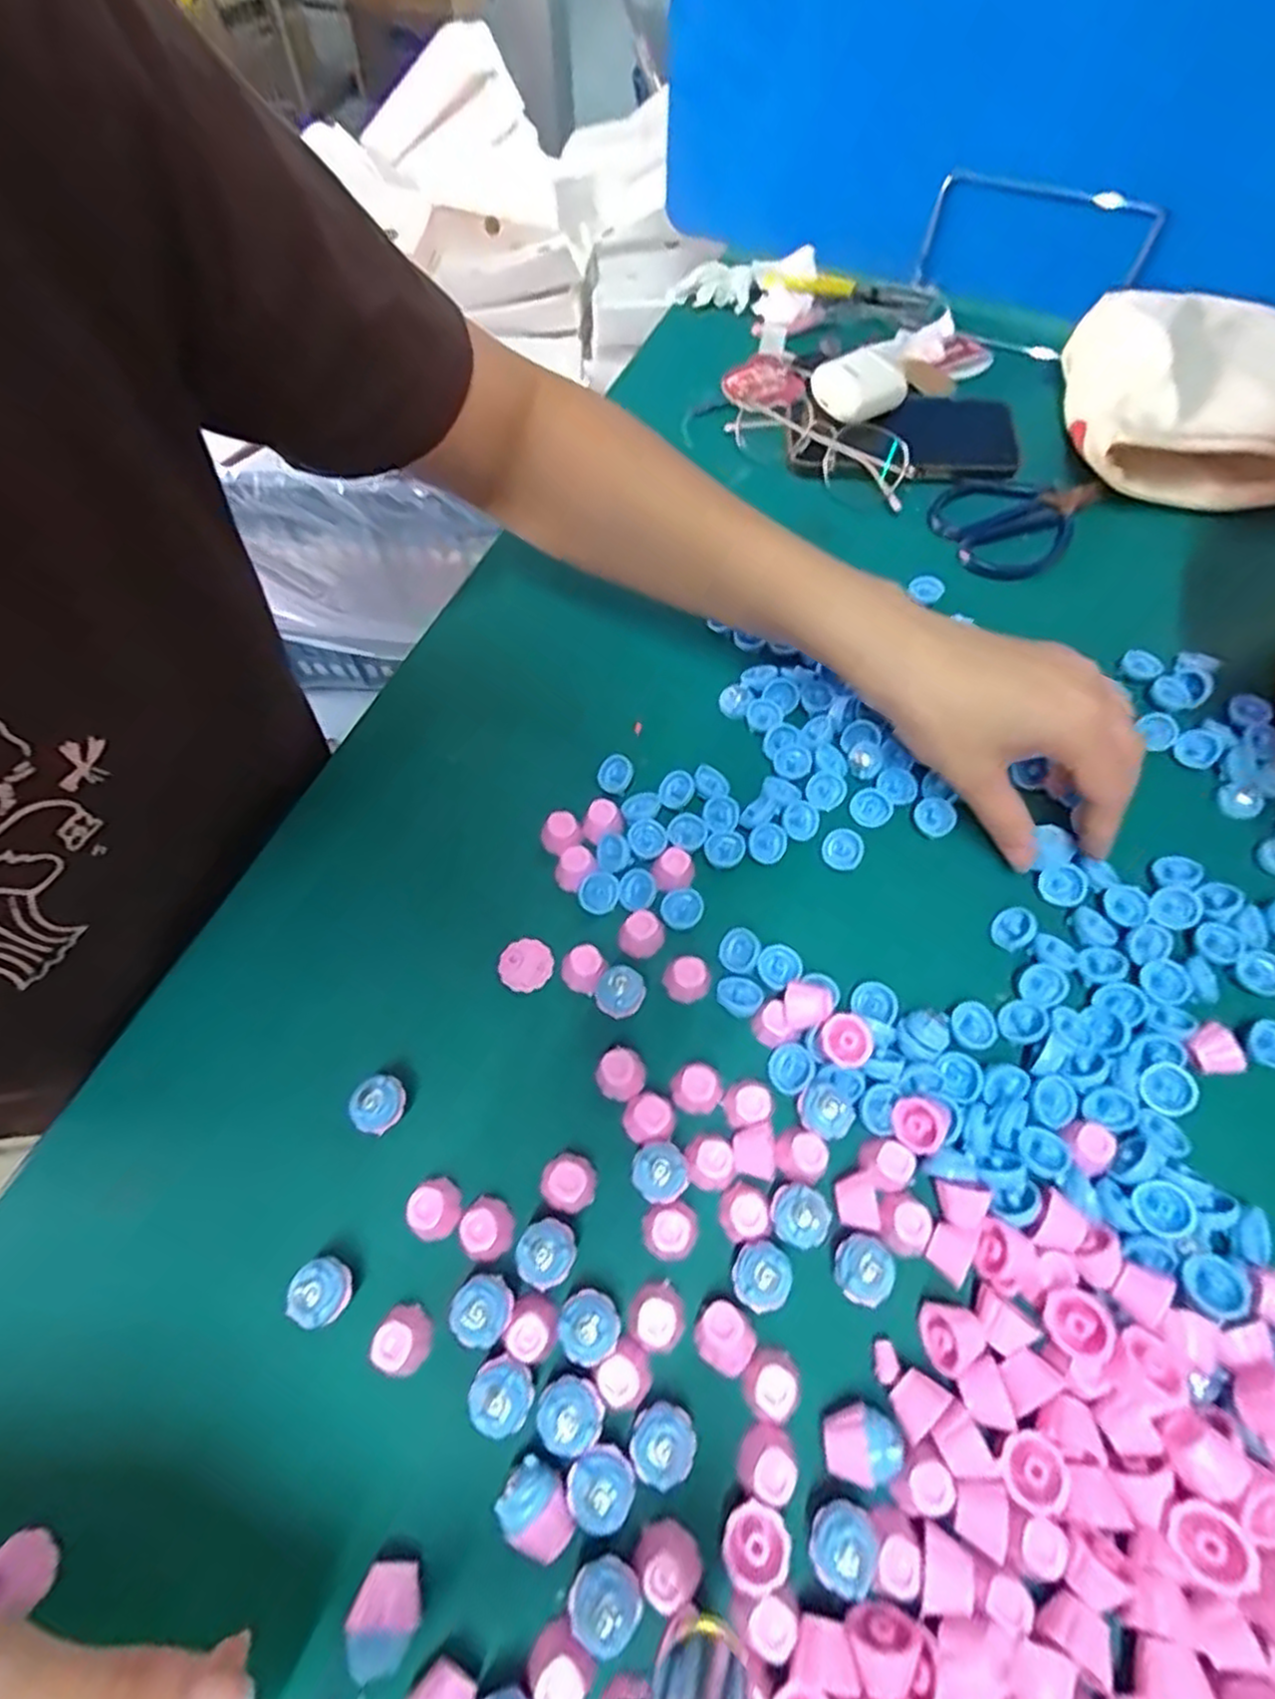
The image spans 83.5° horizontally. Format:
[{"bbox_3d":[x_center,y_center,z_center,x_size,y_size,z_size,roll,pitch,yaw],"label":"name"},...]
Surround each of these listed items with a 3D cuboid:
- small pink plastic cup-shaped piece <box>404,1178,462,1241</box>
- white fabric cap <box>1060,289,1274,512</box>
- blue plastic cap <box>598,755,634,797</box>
[{"bbox_3d":[-0.076,0.136,0.268,0.017,0.016,0.019,-12,63,-6],"label":"small pink plastic cup-shaped piece"},{"bbox_3d":[0.349,-0.277,0.444,0.143,0.066,0.131,0,62,0],"label":"white fabric cap"},{"bbox_3d":[-0.011,-0.037,0.357,0.017,0.010,0.017,0,62,0],"label":"blue plastic cap"}]

